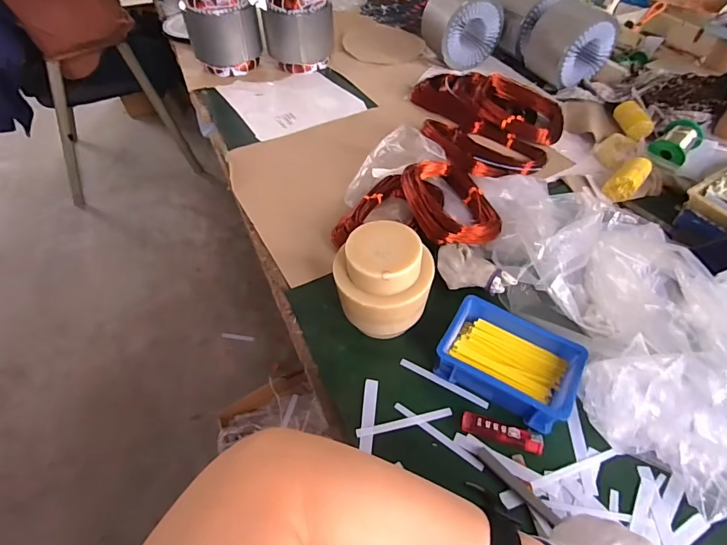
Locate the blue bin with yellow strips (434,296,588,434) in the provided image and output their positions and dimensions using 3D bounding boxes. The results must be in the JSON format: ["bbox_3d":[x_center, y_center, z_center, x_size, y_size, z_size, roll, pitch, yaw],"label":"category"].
[{"bbox_3d":[0.166,0.098,0.477,0.145,0.047,0.101,26,56,19],"label":"blue bin with yellow strips"}]

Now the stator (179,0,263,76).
[{"bbox_3d":[-0.317,-0.559,0.941,0.153,0.156,0.140,-12,52,-10],"label":"stator"}]

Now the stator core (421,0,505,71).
[{"bbox_3d":[0.231,-0.577,0.971,0.163,0.143,0.119,-13,53,-10],"label":"stator core"}]

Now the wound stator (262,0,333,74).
[{"bbox_3d":[-0.149,-0.567,0.956,0.154,0.159,0.141,-8,52,-7],"label":"wound stator"}]

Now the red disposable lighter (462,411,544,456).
[{"bbox_3d":[0.149,0.172,0.446,0.083,0.009,0.022,14,53,11],"label":"red disposable lighter"}]

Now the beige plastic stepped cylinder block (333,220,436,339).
[{"bbox_3d":[0.024,0.018,0.488,0.114,0.123,0.093,3,51,3],"label":"beige plastic stepped cylinder block"}]

